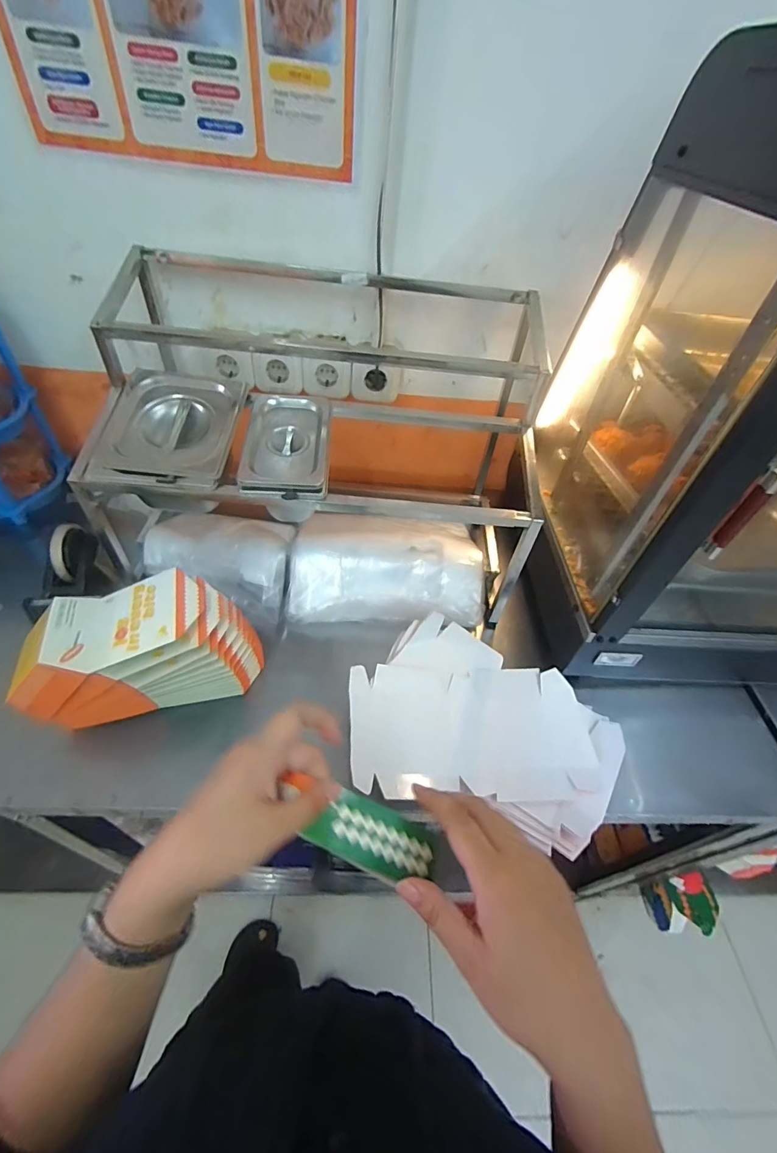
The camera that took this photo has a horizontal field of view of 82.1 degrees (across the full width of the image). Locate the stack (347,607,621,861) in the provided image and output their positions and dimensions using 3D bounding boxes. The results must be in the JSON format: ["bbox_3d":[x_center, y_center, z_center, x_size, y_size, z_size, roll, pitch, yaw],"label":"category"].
[{"bbox_3d":[0.126,0.192,0.589,0.336,0.035,0.249,17,48,9],"label":"stack"}]

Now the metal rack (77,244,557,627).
[{"bbox_3d":[-0.109,-0.203,0.693,0.624,0.340,0.385,4,47,-4],"label":"metal rack"}]

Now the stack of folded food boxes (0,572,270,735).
[{"bbox_3d":[-0.306,0.093,0.569,0.256,0.167,0.104,-12,50,-17],"label":"stack of folded food boxes"}]

